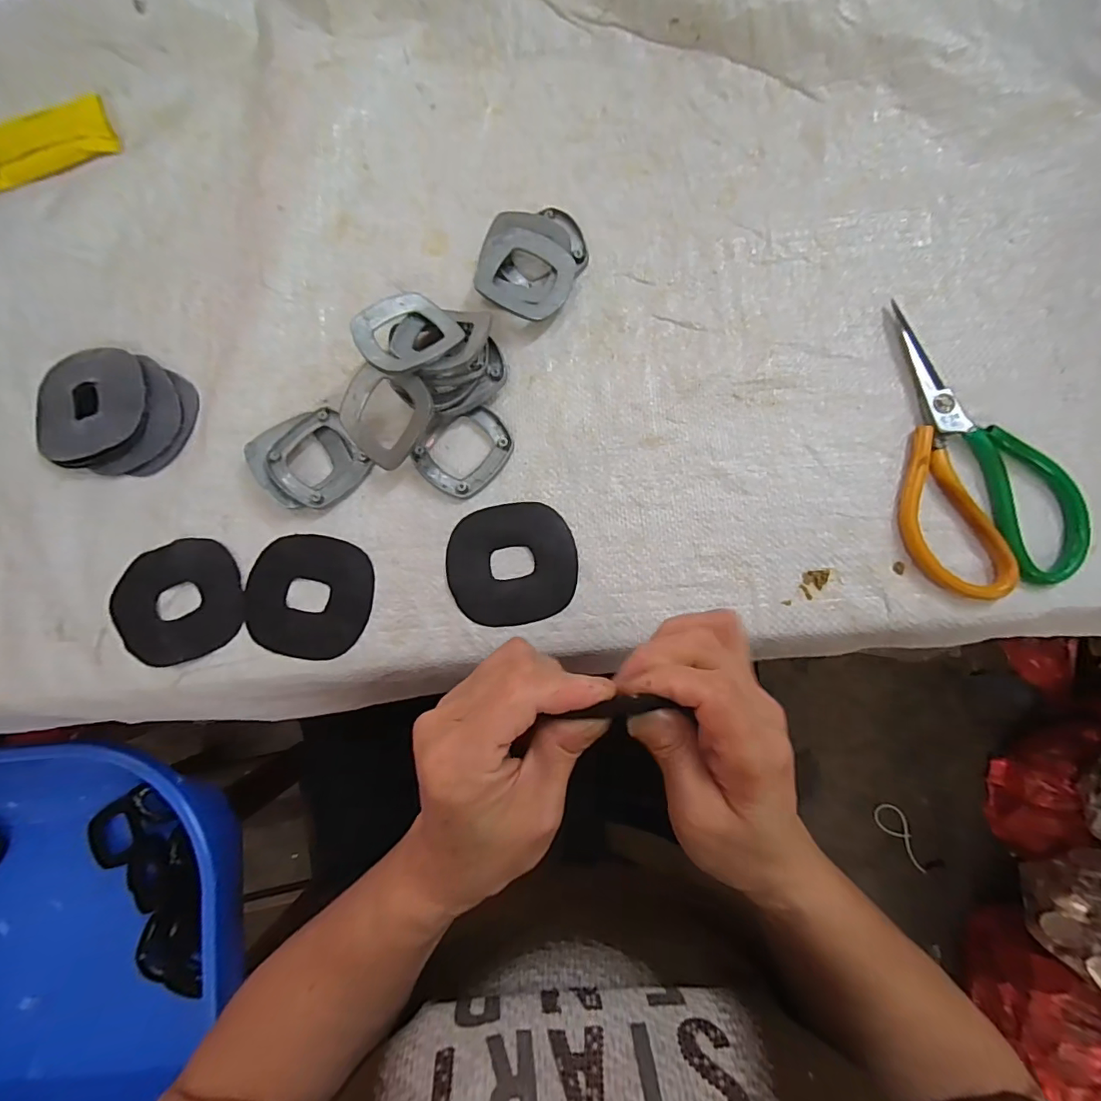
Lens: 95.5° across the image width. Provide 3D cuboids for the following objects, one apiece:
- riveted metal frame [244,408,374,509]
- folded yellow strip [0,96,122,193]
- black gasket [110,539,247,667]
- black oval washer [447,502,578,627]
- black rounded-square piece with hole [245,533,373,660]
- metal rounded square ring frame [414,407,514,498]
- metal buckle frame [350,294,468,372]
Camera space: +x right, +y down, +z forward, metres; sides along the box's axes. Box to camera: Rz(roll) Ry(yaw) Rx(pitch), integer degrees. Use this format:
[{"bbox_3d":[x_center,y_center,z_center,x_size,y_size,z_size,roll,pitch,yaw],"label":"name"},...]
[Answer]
[{"bbox_3d":[-0.160,-0.061,0.331,0.063,0.015,0.065,-34,82,-3],"label":"riveted metal frame"},{"bbox_3d":[-0.379,-0.306,0.376,0.098,0.010,0.045,-16,81,0],"label":"folded yellow strip"},{"bbox_3d":[-0.237,0.032,0.320,0.078,0.008,0.076,0,81,2],"label":"black gasket"},{"bbox_3d":[-0.024,0.008,0.319,0.079,0.004,0.076,-8,81,1],"label":"black oval washer"},{"bbox_3d":[-0.155,0.029,0.321,0.080,0.004,0.076,5,82,3],"label":"black rounded-square piece with hole"},{"bbox_3d":[-0.059,-0.068,0.332,0.057,0.007,0.061,40,85,7],"label":"metal rounded square ring frame"},{"bbox_3d":[-0.090,-0.138,0.314,0.058,0.007,0.061,42,66,10],"label":"metal buckle frame"}]

